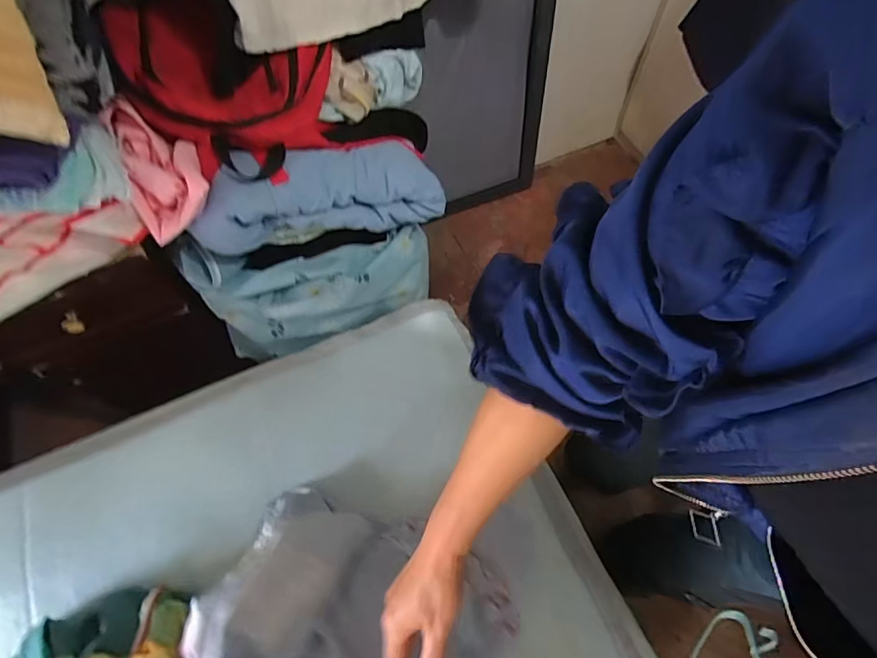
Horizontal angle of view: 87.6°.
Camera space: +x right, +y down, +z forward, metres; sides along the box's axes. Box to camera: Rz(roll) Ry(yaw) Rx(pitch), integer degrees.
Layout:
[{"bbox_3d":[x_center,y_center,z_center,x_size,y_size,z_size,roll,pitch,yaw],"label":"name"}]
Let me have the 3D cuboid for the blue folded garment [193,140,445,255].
[{"bbox_3d":[-0.186,-0.214,0.741,0.387,0.142,0.121,-16,62,-23],"label":"blue folded garment"}]

